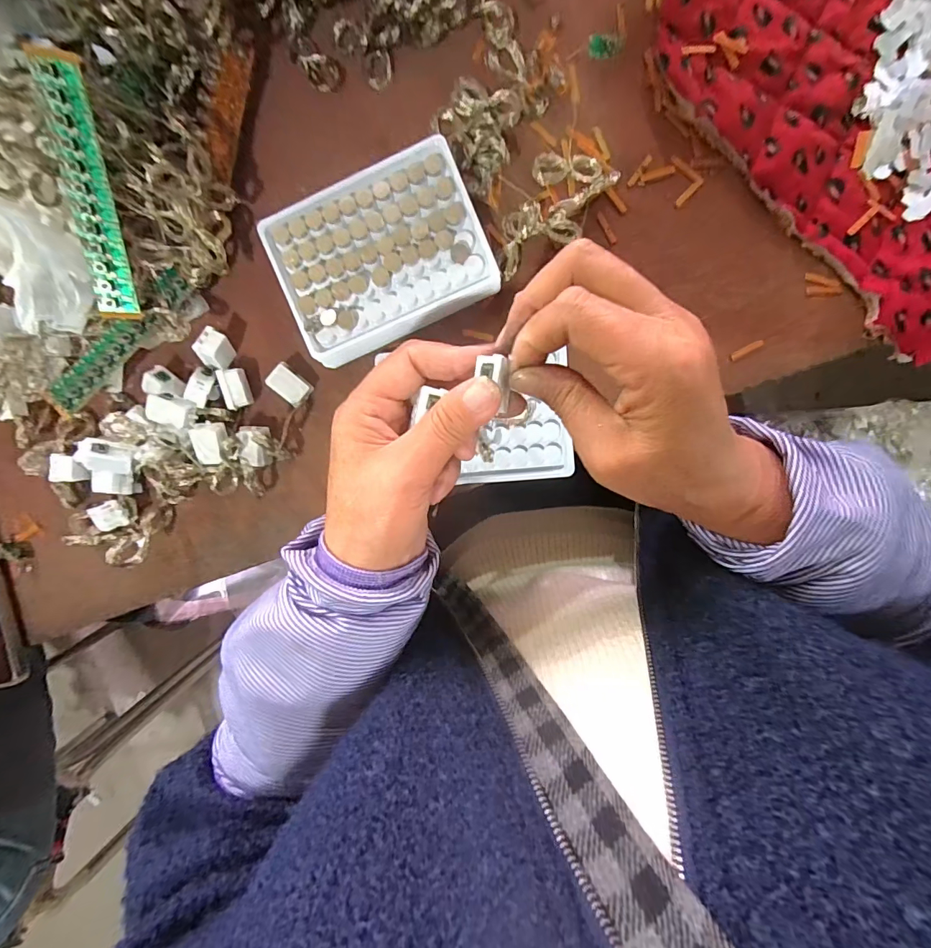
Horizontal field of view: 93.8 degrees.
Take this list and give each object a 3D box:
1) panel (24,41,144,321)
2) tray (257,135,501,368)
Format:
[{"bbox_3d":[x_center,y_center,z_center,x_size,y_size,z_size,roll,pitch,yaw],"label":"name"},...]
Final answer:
[{"bbox_3d":[-0.213,-0.157,0.249,0.020,0.006,0.128,-12,121,-31],"label":"panel"},{"bbox_3d":[-0.054,-0.139,0.285,0.129,0.028,0.099,-22,94,3],"label":"tray"}]

